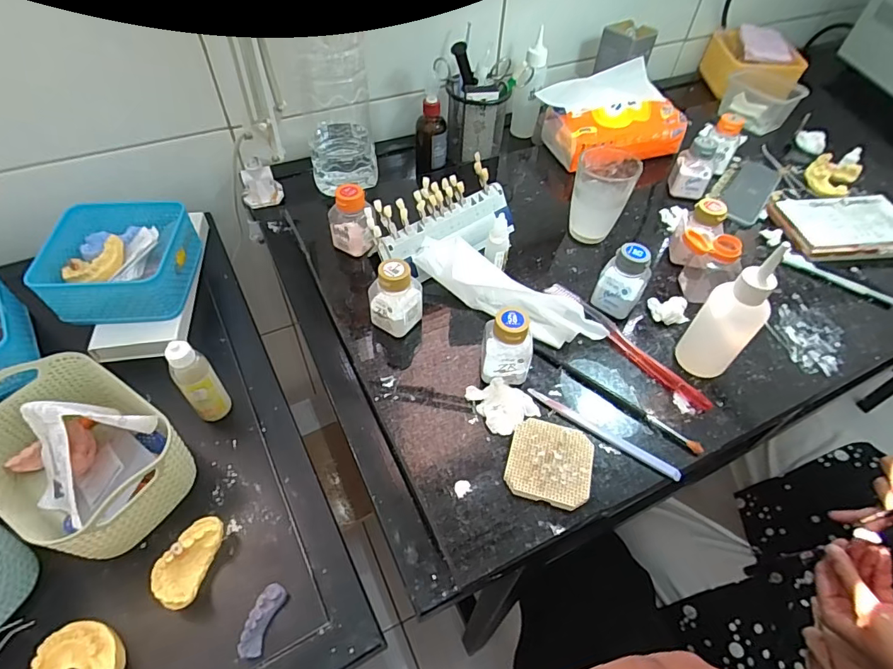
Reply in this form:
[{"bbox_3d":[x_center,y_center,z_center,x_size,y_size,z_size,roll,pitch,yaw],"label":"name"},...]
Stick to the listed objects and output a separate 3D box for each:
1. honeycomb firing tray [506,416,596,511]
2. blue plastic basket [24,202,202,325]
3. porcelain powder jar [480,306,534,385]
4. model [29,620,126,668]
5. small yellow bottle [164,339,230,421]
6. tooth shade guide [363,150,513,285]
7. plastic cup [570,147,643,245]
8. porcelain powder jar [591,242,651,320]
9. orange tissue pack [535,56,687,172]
[{"bbox_3d":[0.084,0.105,0.393,0.067,0.015,0.064,14,53,8],"label":"honeycomb firing tray"},{"bbox_3d":[-0.361,-0.087,0.540,0.139,0.056,0.148,-2,53,-4],"label":"blue plastic basket"},{"bbox_3d":[0.055,0.012,0.428,0.045,0.075,0.042,1,53,-2],"label":"porcelain powder jar"},{"bbox_3d":[-0.274,0.243,0.352,0.067,0.029,0.049,-24,57,-21],"label":"model"},{"bbox_3d":[-0.231,0.046,0.452,0.032,0.100,0.024,-30,59,-24],"label":"small yellow bottle"},{"bbox_3d":[0.004,-0.120,0.529,0.172,0.078,0.072,-34,61,-25],"label":"tooth shade guide"},{"bbox_3d":[0.177,-0.161,0.560,0.065,0.091,0.059,20,54,12],"label":"plastic cup"},{"bbox_3d":[0.177,-0.054,0.487,0.043,0.073,0.037,31,58,20],"label":"porcelain powder jar"},{"bbox_3d":[0.233,-0.310,0.690,0.174,0.072,0.141,-15,55,-13],"label":"orange tissue pack"}]

